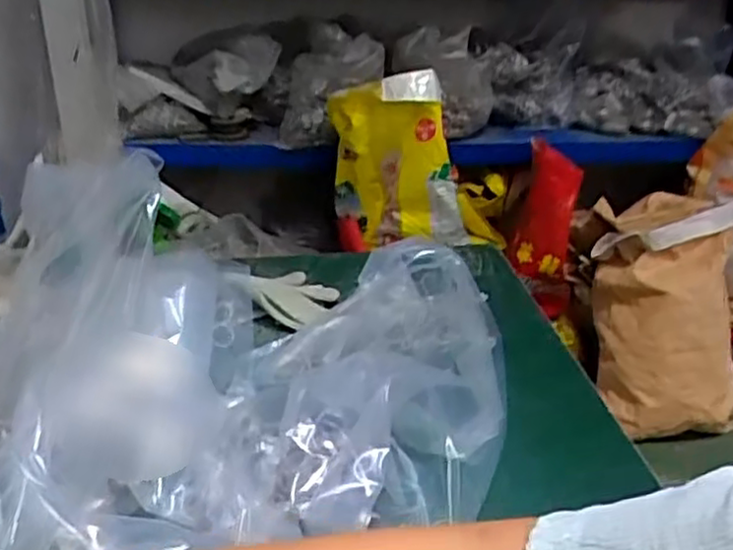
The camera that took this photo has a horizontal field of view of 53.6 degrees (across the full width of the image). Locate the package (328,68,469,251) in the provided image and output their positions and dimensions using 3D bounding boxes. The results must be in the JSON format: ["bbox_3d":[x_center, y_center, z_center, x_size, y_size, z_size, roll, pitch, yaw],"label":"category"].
[{"bbox_3d":[0.057,-0.249,1.679,0.324,0.433,0.099,9,32,31],"label":"package"}]

